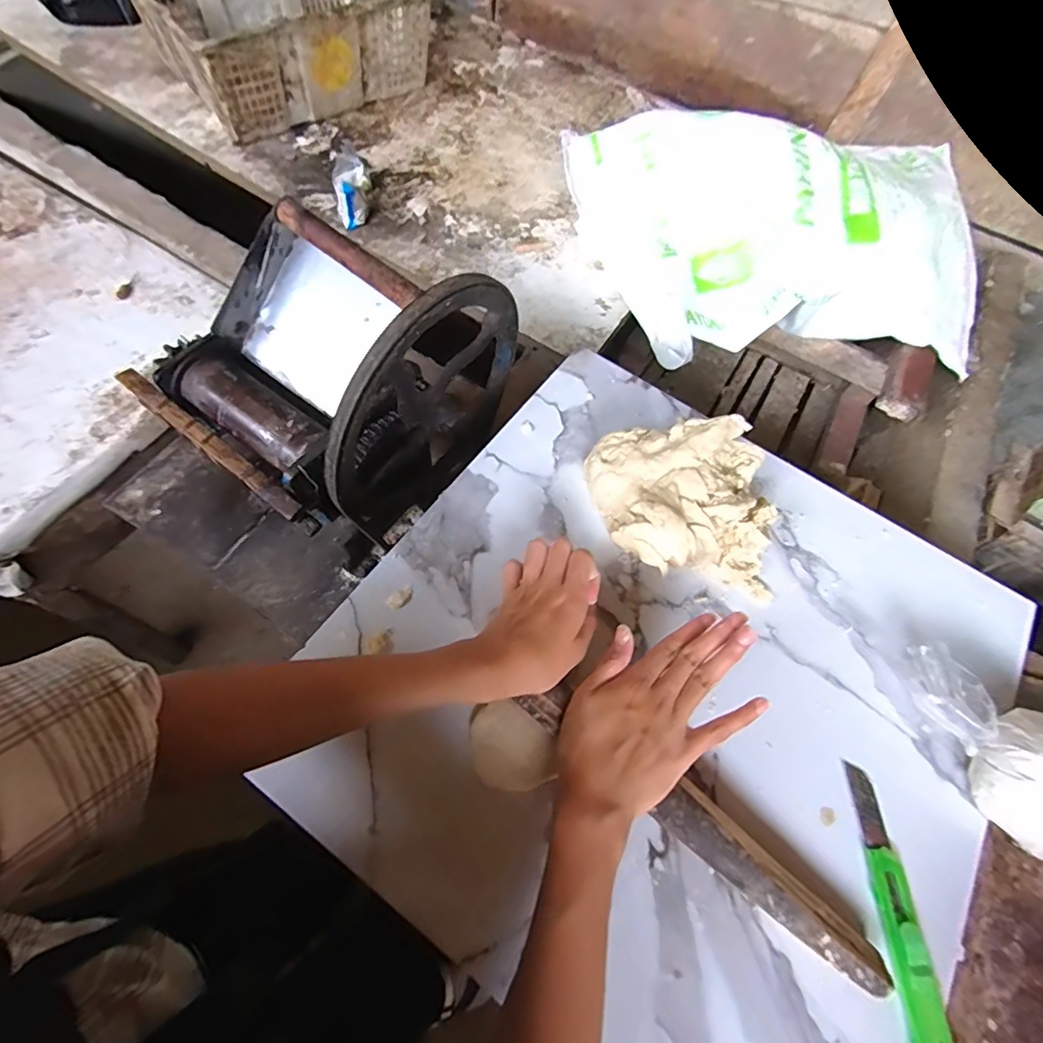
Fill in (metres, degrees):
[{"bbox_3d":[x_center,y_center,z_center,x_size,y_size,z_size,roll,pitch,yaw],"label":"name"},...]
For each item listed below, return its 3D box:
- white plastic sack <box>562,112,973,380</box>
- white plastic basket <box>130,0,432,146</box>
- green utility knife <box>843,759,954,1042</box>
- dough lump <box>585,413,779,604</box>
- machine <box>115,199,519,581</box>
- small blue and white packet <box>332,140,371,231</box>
[{"bbox_3d":[0.418,-0.464,0.848,0.657,0.184,0.399,1,66,-7],"label":"white plastic sack"},{"bbox_3d":[-0.454,-0.957,1.020,0.472,0.194,0.370,-36,75,-20],"label":"white plastic basket"},{"bbox_3d":[0.258,0.273,0.352,0.034,0.009,0.192,6,65,-4],"label":"green utility knife"},{"bbox_3d":[0.140,-0.015,0.449,0.157,0.071,0.133,2,64,-4],"label":"dough lump"},{"bbox_3d":[-0.187,-0.153,0.513,0.257,0.234,0.280,33,66,8],"label":"machine"},{"bbox_3d":[-0.294,-0.577,0.908,0.063,0.059,0.157,-9,67,-11],"label":"small blue and white packet"}]

